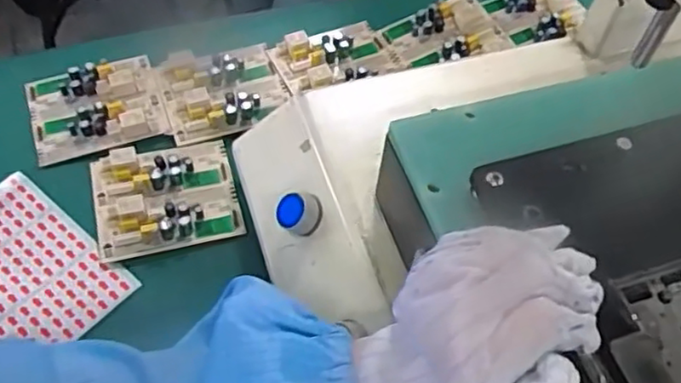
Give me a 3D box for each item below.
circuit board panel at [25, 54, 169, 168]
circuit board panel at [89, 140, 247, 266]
[{"bbox_3d":[-0.216,-0.077,0.573,0.108,0.015,0.093,-17,59,-14],"label":"circuit board panel"},{"bbox_3d":[-0.141,0.000,0.523,0.110,0.017,0.095,-12,58,-12],"label":"circuit board panel"}]

